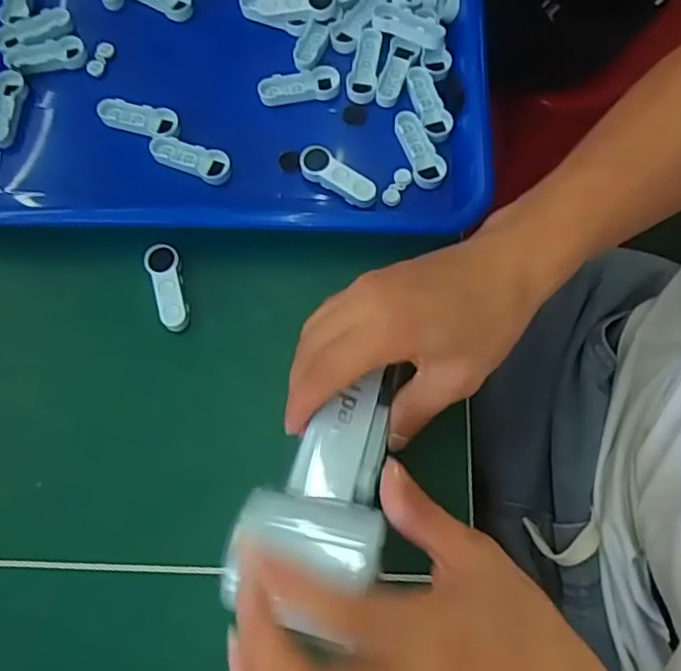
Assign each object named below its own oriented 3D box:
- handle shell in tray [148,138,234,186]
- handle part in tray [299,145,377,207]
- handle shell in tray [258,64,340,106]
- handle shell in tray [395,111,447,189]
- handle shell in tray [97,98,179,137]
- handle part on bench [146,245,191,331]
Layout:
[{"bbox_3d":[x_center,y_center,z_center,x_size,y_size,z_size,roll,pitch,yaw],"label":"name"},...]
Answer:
[{"bbox_3d":[-0.090,-0.107,0.379,0.050,0.006,0.019,20,74,8],"label":"handle shell in tray"},{"bbox_3d":[-0.001,-0.093,0.371,0.051,0.009,0.018,37,77,12],"label":"handle part in tray"},{"bbox_3d":[-0.026,-0.155,0.392,0.050,0.008,0.020,-4,73,1],"label":"handle shell in tray"},{"bbox_3d":[0.047,-0.112,0.380,0.019,0.007,0.051,-22,73,-5],"label":"handle shell in tray"},{"bbox_3d":[-0.124,-0.134,0.387,0.048,0.008,0.018,15,74,7],"label":"handle shell in tray"},{"bbox_3d":[-0.096,-0.028,0.355,0.019,0.007,0.050,-20,73,-4],"label":"handle part on bench"}]

